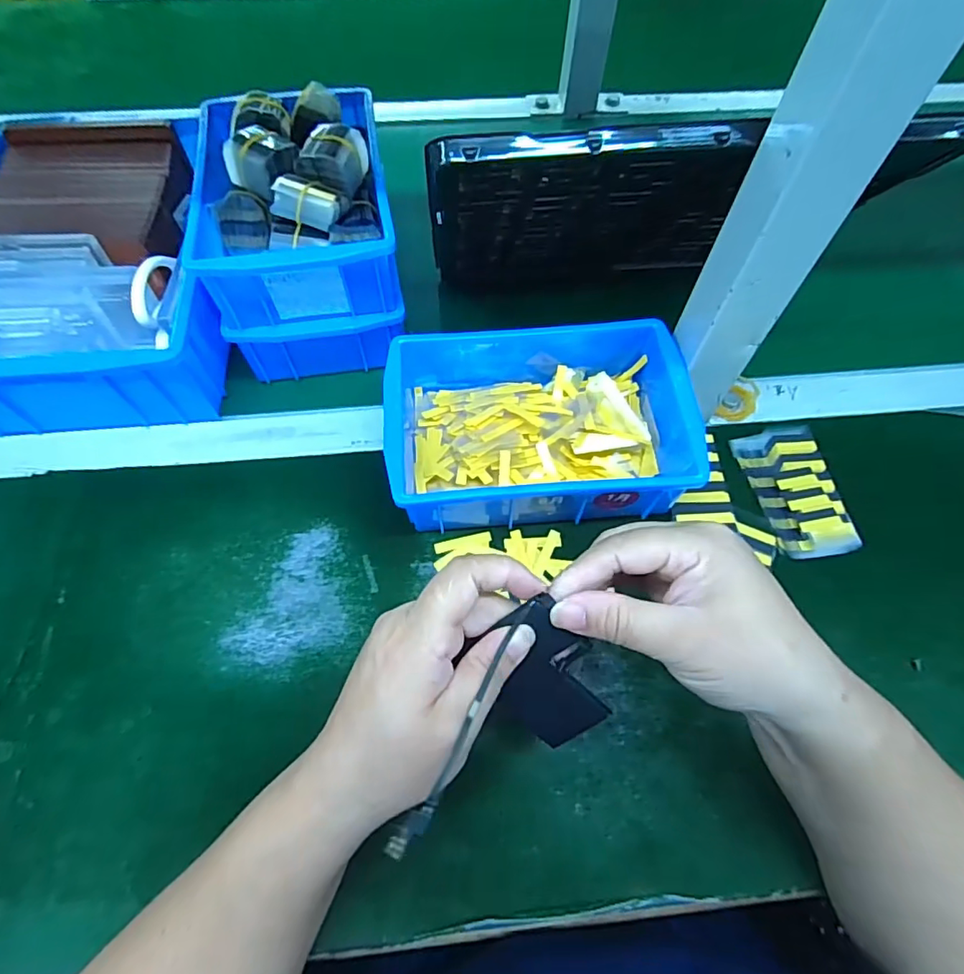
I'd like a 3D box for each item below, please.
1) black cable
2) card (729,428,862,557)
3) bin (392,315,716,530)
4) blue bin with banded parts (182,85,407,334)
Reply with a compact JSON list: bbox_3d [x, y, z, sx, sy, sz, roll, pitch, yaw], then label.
[{"bbox_3d":[-0.004,0.089,0.210,0.009,0.007,0.105,26,58,12],"label":"black cable"},{"bbox_3d":[0.226,0.001,0.386,0.052,0.014,0.100,-8,62,-6],"label":"card"},{"bbox_3d":[0.036,-0.055,0.381,0.198,0.061,0.150,-3,62,-4],"label":"bin"},{"bbox_3d":[-0.140,-0.213,0.402,0.137,0.077,0.189,-9,62,-7],"label":"blue bin with banded parts"}]

